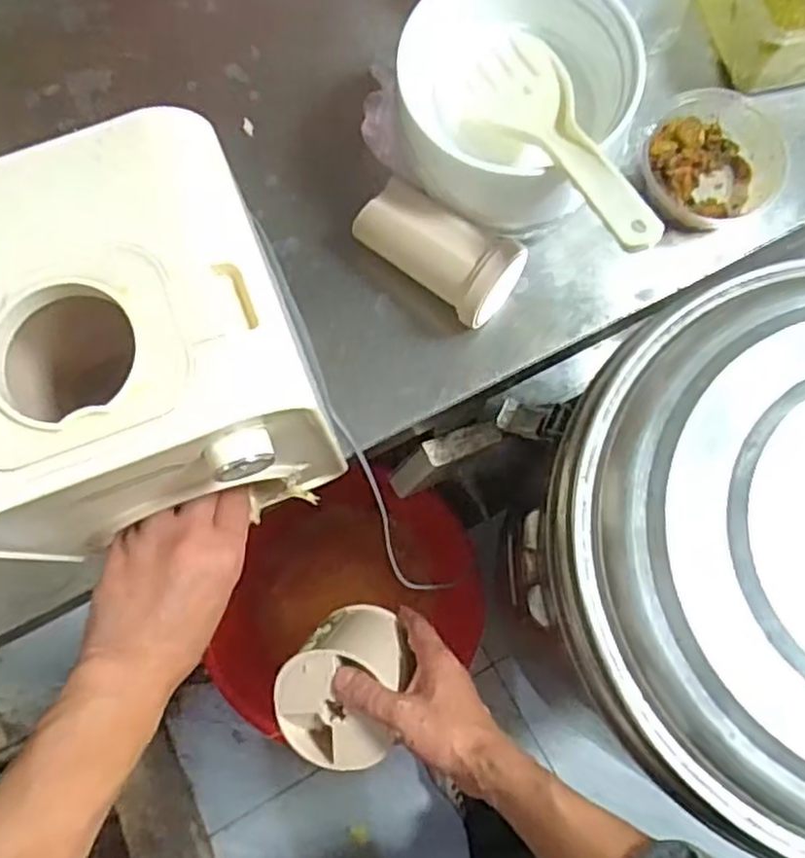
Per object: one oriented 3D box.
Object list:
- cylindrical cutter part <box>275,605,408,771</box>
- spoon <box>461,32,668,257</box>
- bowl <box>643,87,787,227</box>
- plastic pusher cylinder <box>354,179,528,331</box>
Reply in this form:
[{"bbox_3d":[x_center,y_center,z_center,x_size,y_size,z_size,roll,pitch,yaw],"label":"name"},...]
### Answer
[{"bbox_3d":[-0.039,0.208,0.597,0.093,0.102,0.099,13,101,17],"label":"cylindrical cutter part"},{"bbox_3d":[0.105,-0.194,0.491,0.072,0.027,0.220,-19,54,-4],"label":"spoon"},{"bbox_3d":[0.250,-0.215,0.591,0.122,0.042,0.108,-38,80,-8],"label":"bowl"},{"bbox_3d":[0.024,-0.135,0.549,0.125,0.056,0.065,34,80,7],"label":"plastic pusher cylinder"}]

